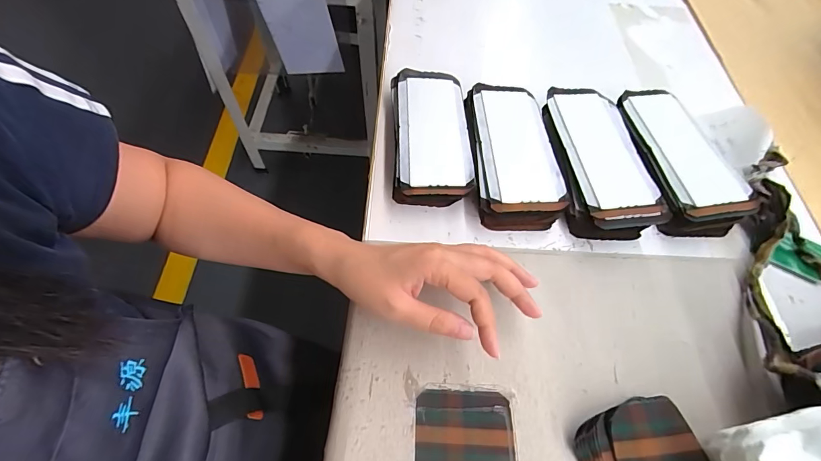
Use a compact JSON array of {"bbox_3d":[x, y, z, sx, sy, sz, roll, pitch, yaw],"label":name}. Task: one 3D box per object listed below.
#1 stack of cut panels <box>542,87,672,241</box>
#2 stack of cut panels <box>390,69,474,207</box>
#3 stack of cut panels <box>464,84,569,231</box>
[{"bbox_3d":[0.190,-0.074,0.395,0.082,0.041,0.171,-3,59,-3],"label":"stack of cut panels"},{"bbox_3d":[0.020,-0.100,0.405,0.078,0.040,0.167,-1,59,-2],"label":"stack of cut panels"},{"bbox_3d":[0.106,-0.079,0.395,0.084,0.041,0.161,0,59,-2],"label":"stack of cut panels"}]

